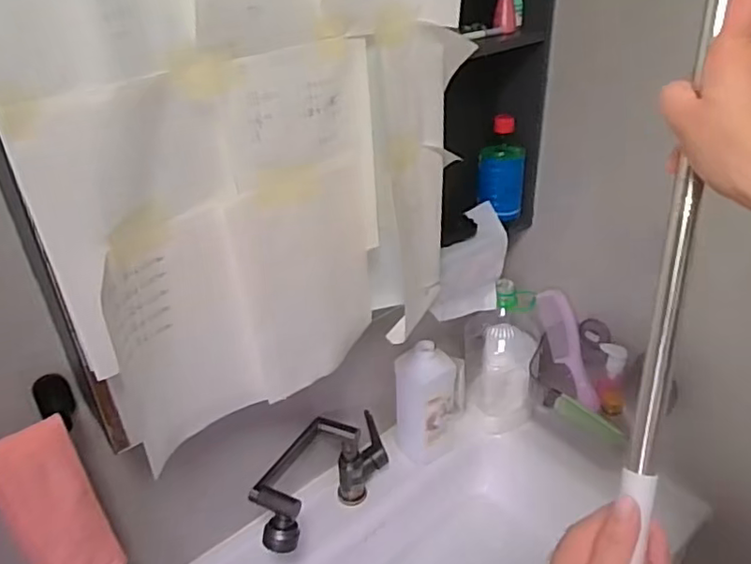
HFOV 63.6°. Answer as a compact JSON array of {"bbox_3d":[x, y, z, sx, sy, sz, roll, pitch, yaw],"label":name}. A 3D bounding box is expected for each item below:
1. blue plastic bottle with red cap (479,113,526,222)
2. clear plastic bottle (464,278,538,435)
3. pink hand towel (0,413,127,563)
[{"bbox_3d":[0.202,-0.181,0.962,0.071,0.157,0.045,4,32,10],"label":"blue plastic bottle with red cap"},{"bbox_3d":[0.224,0.134,1.084,0.124,0.276,0.093,4,32,10],"label":"clear plastic bottle"},{"bbox_3d":[-0.340,0.304,0.687,0.083,0.353,0.025,-23,37,-31],"label":"pink hand towel"}]

